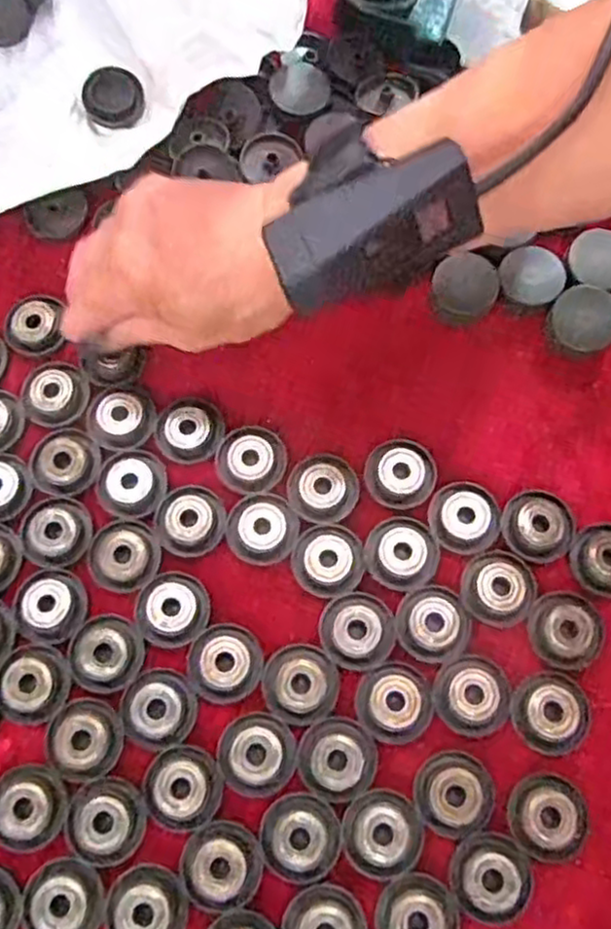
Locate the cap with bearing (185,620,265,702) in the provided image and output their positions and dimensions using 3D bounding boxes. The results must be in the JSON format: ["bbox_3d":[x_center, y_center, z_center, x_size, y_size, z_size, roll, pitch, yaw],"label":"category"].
[{"bbox_3d":[-0.035,0.086,0.314,0.032,0.004,0.032,0,72,1],"label":"cap with bearing"}]

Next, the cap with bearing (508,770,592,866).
[{"bbox_3d":[0.100,0.144,0.296,0.030,0.007,0.033,0,72,1],"label":"cap with bearing"}]

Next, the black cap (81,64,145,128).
[{"bbox_3d":[-0.104,-0.199,0.392,0.034,0.010,0.034,0,92,-8],"label":"black cap"}]

